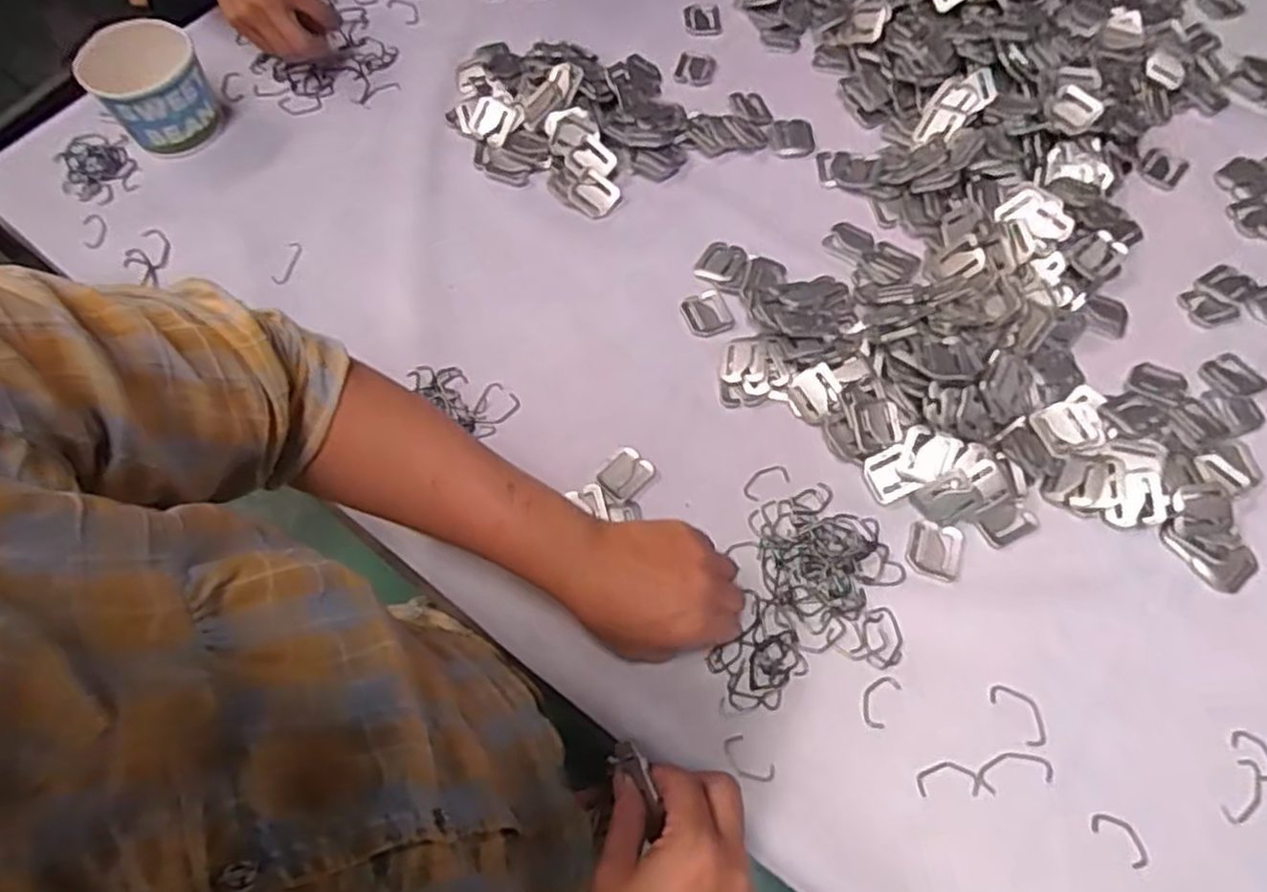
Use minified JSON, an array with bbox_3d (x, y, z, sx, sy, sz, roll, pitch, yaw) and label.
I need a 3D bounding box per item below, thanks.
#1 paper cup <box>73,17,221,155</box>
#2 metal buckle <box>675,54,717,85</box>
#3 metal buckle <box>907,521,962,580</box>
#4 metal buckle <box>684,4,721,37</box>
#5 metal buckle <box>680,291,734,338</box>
[{"bbox_3d":[-0.419,-0.311,0.675,0.089,0.089,0.079,-34,70,-12],"label":"paper cup"},{"bbox_3d":[0.060,-0.360,0.726,0.036,0.007,0.037,12,68,7],"label":"metal buckle"},{"bbox_3d":[0.210,0.072,0.529,0.036,0.004,0.037,14,68,8],"label":"metal buckle"},{"bbox_3d":[0.069,-0.419,0.753,0.036,0.011,0.032,-9,67,-2],"label":"metal buckle"},{"bbox_3d":[0.059,-0.105,0.615,0.035,0.005,0.039,-22,68,-8],"label":"metal buckle"}]

